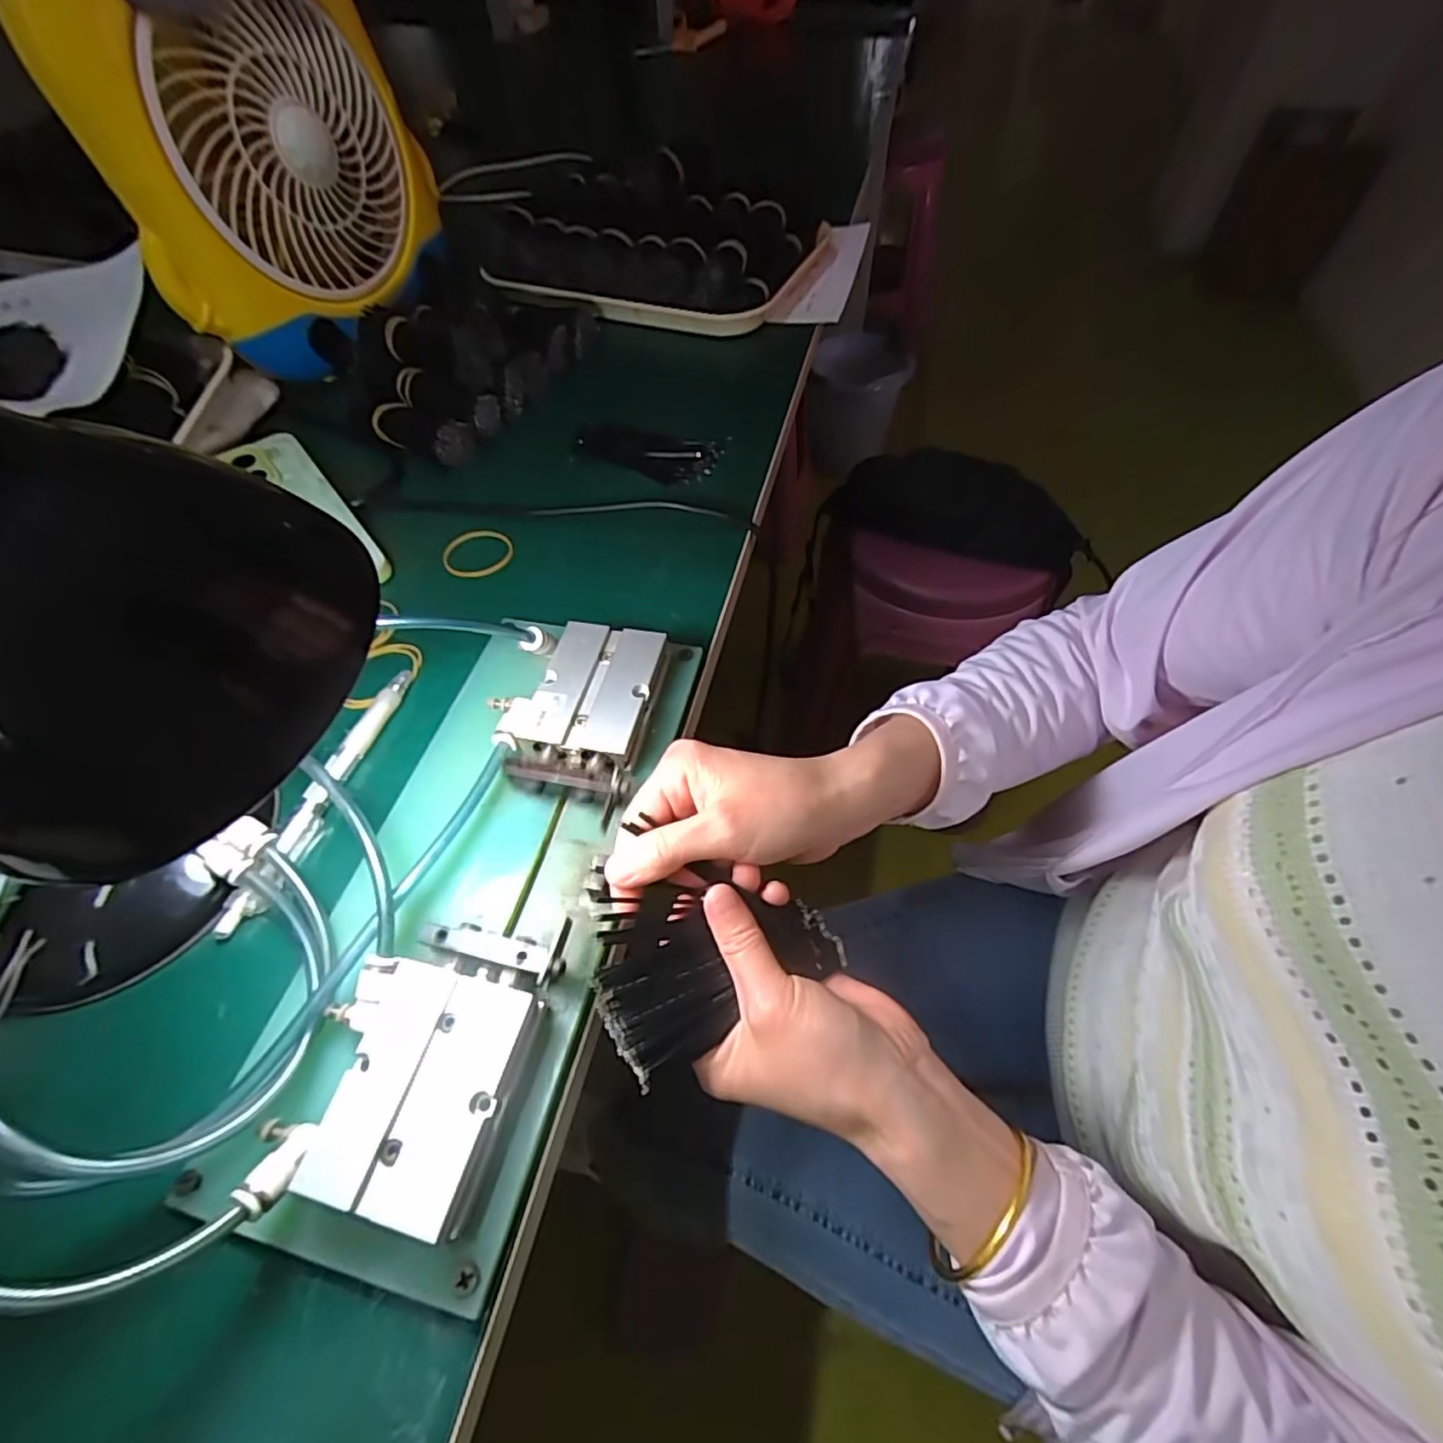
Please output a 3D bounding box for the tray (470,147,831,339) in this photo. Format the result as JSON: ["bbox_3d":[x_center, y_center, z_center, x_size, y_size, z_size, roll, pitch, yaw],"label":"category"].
[{"bbox_3d":[-0.058,-0.456,0.599,0.276,0.060,0.206,18,58,12],"label":"tray"}]

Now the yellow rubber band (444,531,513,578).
[{"bbox_3d":[-0.158,-0.110,0.416,0.045,0.004,0.041,-14,57,-9],"label":"yellow rubber band"}]

